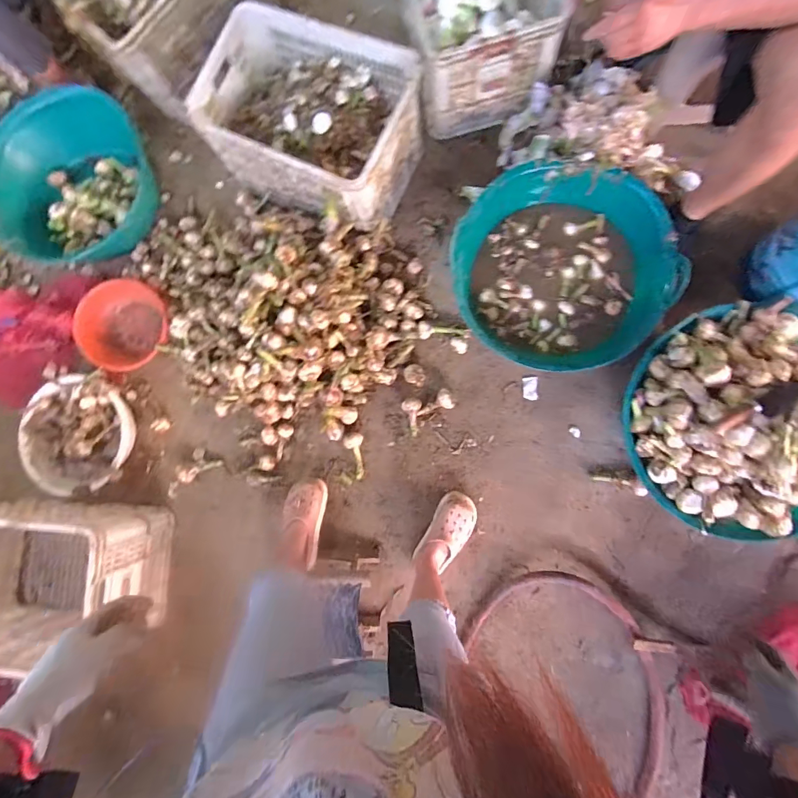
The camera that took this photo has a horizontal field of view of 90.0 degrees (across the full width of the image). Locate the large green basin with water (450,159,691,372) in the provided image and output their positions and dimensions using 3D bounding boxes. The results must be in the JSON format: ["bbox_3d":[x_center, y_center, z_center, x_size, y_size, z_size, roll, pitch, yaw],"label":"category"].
[{"bbox_3d":[0.439,-0.361,1.101,0.559,0.196,0.513,2,84,7],"label":"large green basin with water"}]

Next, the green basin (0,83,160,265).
[{"bbox_3d":[-1.109,-0.709,1.317,0.574,0.170,0.574,-1,84,7],"label":"green basin"}]

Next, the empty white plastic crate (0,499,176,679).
[{"bbox_3d":[-1.005,0.511,1.150,0.535,0.318,0.380,2,84,7],"label":"empty white plastic crate"}]

